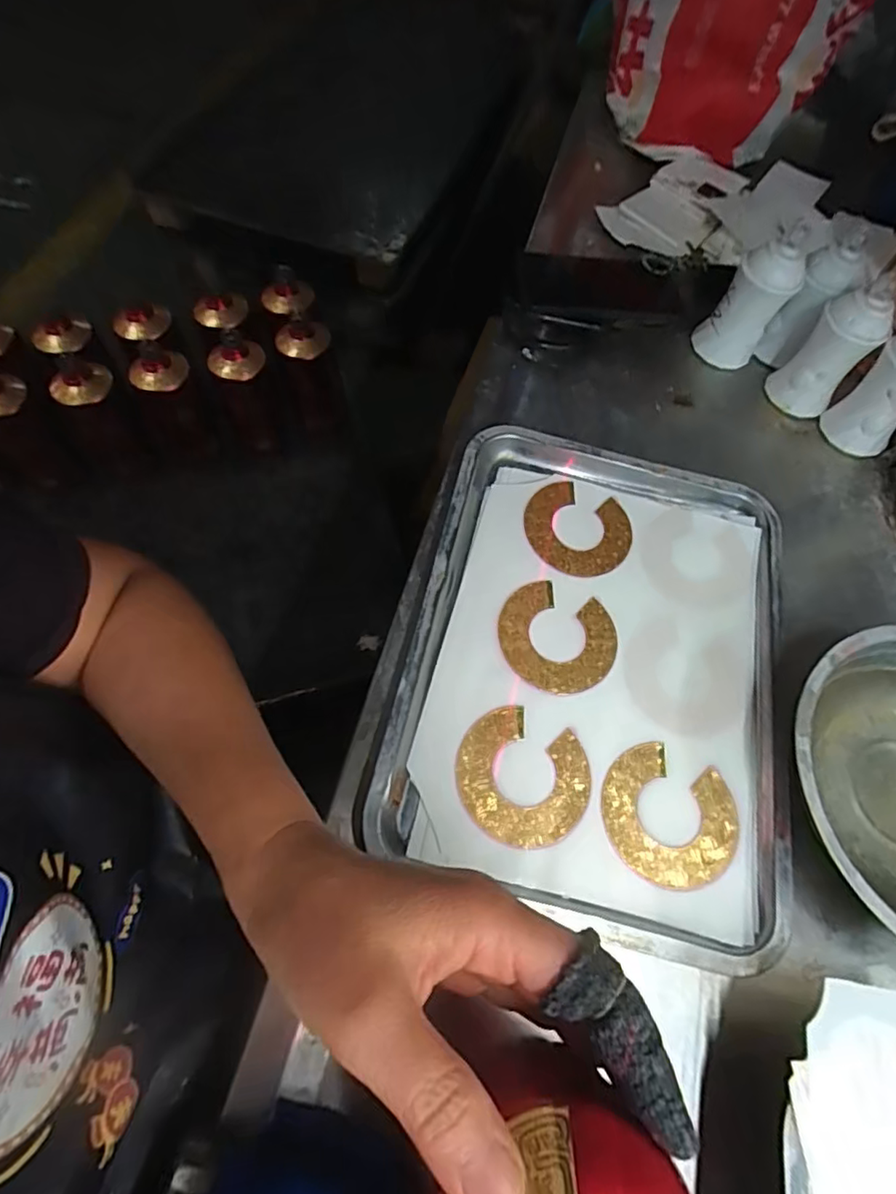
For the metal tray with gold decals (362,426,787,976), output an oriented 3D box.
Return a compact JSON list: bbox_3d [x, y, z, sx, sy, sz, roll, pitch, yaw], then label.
[{"bbox_3d":[0.104,0.034,0.403,0.249,0.034,0.336,14,65,4],"label":"metal tray with gold decals"}]

